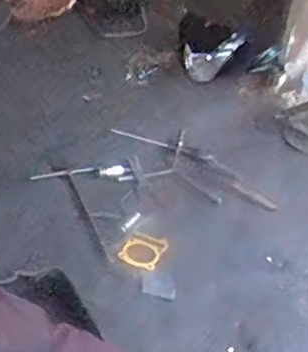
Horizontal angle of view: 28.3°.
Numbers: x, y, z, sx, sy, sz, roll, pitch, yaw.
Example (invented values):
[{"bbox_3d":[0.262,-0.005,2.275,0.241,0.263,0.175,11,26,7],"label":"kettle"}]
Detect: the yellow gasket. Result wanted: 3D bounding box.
[{"bbox_3d":[-0.022,0.163,1.363,0.081,0.010,0.103,32,48,8],"label":"yellow gasket"}]

